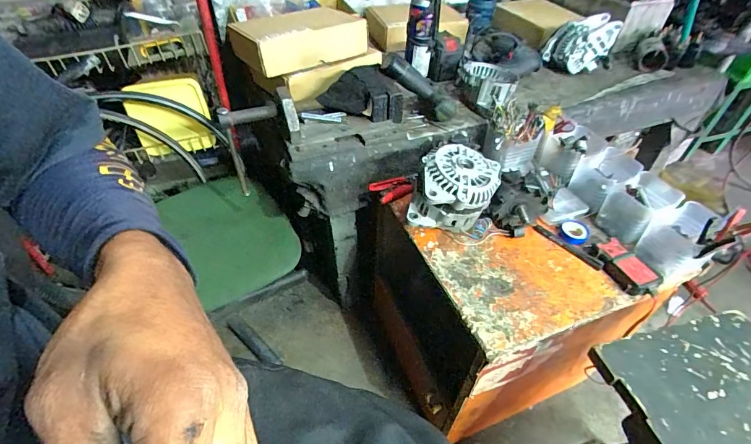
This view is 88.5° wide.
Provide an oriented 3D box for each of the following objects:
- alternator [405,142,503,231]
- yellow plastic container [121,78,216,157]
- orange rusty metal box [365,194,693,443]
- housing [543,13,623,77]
[{"bbox_3d":[0.146,-0.057,0.714,0.134,0.121,0.163,19,48,16],"label":"alternator"},{"bbox_3d":[-0.547,-0.280,1.030,0.190,0.200,0.054,-17,48,-18],"label":"yellow plastic container"},{"bbox_3d":[0.237,0.184,0.917,0.368,0.482,0.453,-18,50,-19],"label":"orange rusty metal box"},{"bbox_3d":[0.561,-0.485,1.064,0.175,0.137,0.097,15,47,13],"label":"housing"}]

